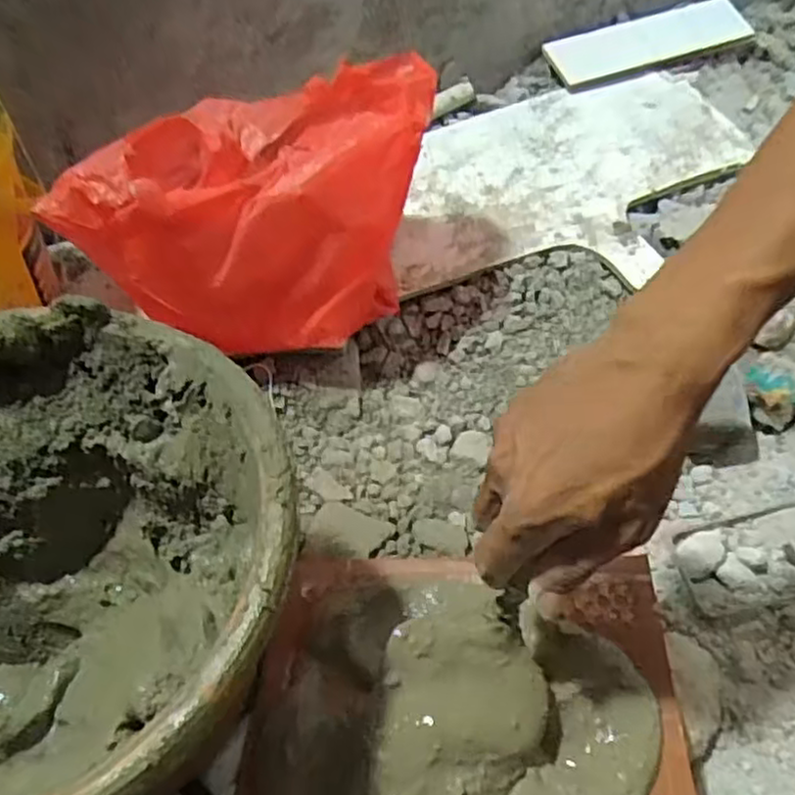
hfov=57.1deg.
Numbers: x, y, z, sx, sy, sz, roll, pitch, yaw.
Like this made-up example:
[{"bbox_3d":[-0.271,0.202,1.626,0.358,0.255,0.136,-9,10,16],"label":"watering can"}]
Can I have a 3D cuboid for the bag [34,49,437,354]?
[{"bbox_3d":[-0.101,-0.145,0.571,0.263,0.161,0.155,-9,50,-4],"label":"bag"}]

